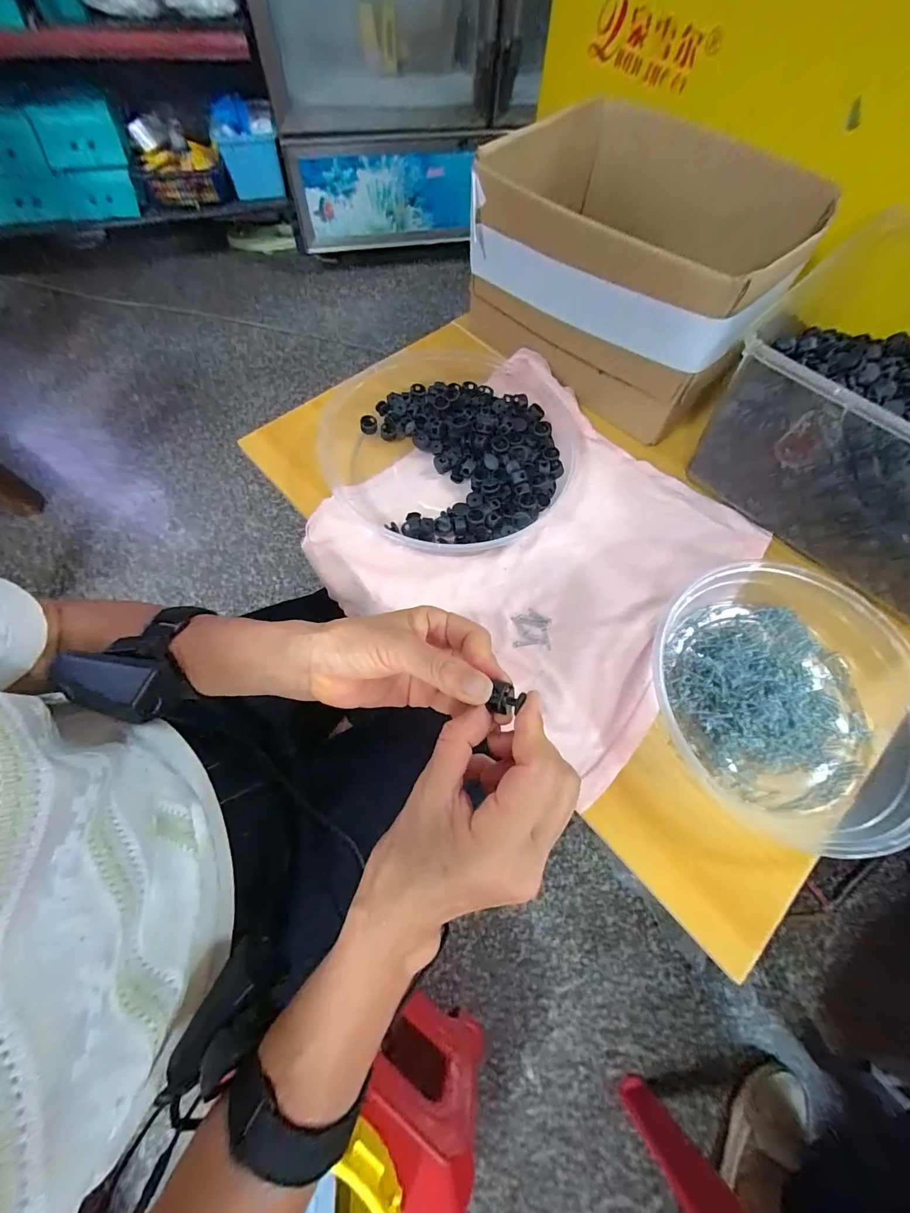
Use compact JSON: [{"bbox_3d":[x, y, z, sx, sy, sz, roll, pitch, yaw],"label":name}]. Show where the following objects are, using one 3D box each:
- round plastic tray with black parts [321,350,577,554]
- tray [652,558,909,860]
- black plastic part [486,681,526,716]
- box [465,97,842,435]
[{"bbox_3d":[0.004,-0.157,0.407,0.247,0.034,0.231,1,66,-2],"label":"round plastic tray with black parts"},{"bbox_3d":[0.252,0.064,0.316,0.186,0.039,0.204,-19,69,-10],"label":"tray"},{"bbox_3d":[0.027,0.050,0.224,0.016,0.013,0.015,18,67,5],"label":"black plastic part"},{"bbox_3d":[0.181,-0.362,0.438,0.283,0.147,0.253,35,70,12],"label":"box"}]

